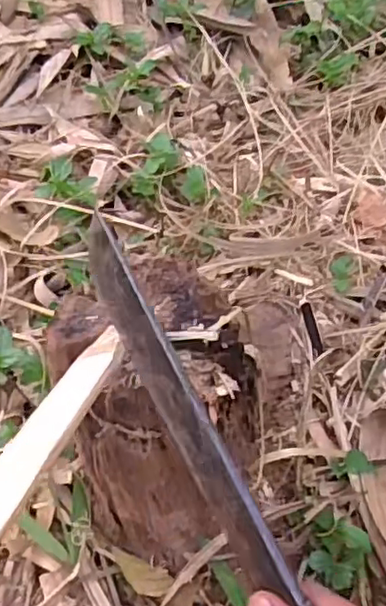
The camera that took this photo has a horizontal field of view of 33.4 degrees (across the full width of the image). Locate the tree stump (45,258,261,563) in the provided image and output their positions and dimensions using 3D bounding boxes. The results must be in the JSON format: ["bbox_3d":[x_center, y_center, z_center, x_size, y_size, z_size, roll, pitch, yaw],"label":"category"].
[{"bbox_3d":[-0.024,0.085,0.471,0.133,0.217,0.128,-1,55,1],"label":"tree stump"}]

